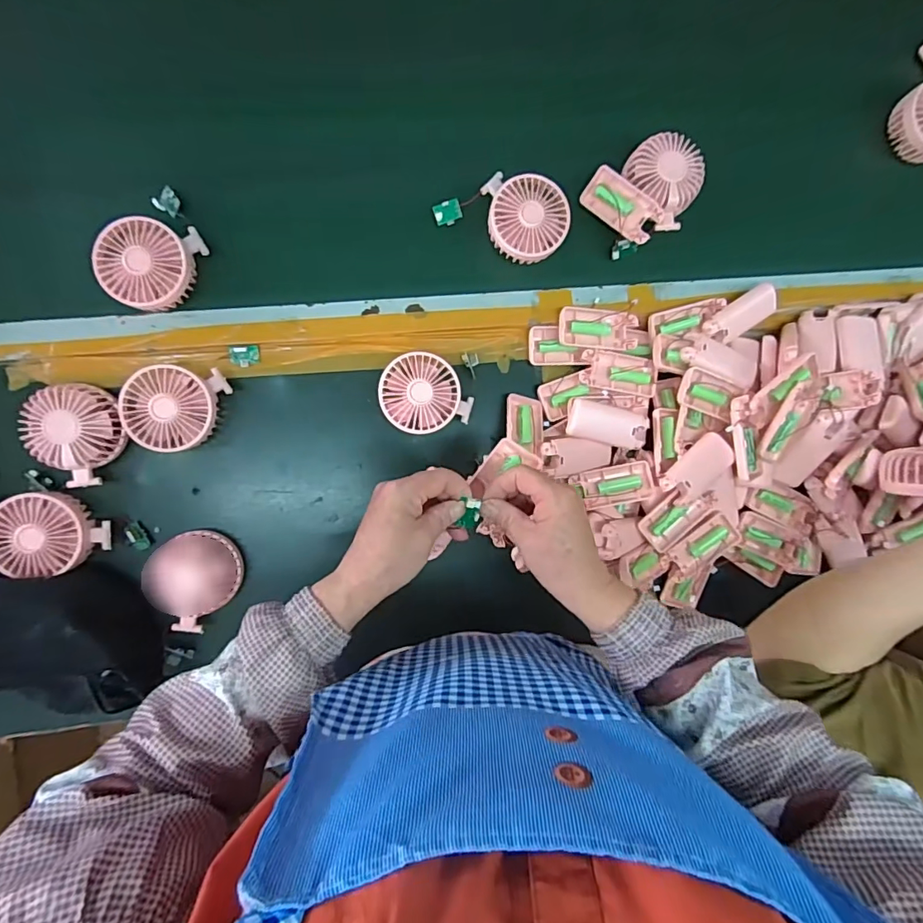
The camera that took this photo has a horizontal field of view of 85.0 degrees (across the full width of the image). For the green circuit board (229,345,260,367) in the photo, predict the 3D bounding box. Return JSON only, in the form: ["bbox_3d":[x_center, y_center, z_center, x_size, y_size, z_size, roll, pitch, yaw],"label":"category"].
[{"bbox_3d":[-0.237,-0.115,0.551,0.030,0.006,0.024,-6,92,-5],"label":"green circuit board"}]

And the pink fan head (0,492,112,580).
[{"bbox_3d":[-0.419,0.072,0.516,0.103,0.044,0.083,-5,93,-6],"label":"pink fan head"}]

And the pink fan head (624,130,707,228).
[{"bbox_3d":[0.237,-0.322,0.579,0.071,0.036,0.100,-24,94,-4],"label":"pink fan head"}]

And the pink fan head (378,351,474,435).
[{"bbox_3d":[-0.043,-0.074,0.563,0.093,0.046,0.091,-20,95,-5],"label":"pink fan head"}]

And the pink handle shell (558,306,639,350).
[{"bbox_3d":[0.159,-0.153,0.582,0.093,0.013,0.044,1,92,-5],"label":"pink handle shell"}]

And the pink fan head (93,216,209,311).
[{"bbox_3d":[-0.323,-0.209,0.518,0.085,0.033,0.097,35,88,-5],"label":"pink fan head"}]

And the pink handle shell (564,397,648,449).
[{"bbox_3d":[0.171,-0.041,0.576,0.101,0.023,0.043,11,91,-6],"label":"pink handle shell"}]

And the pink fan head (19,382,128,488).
[{"bbox_3d":[-0.392,-0.030,0.513,0.082,0.042,0.095,30,90,-7],"label":"pink fan head"}]

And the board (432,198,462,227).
[{"bbox_3d":[-0.015,-0.283,0.574,0.031,0.004,0.025,-19,114,-2],"label":"board"}]

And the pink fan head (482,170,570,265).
[{"bbox_3d":[0.070,-0.270,0.570,0.094,0.047,0.086,0,92,-5],"label":"pink fan head"}]

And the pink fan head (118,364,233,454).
[{"bbox_3d":[-0.298,-0.056,0.524,0.098,0.049,0.083,2,93,-6],"label":"pink fan head"}]

